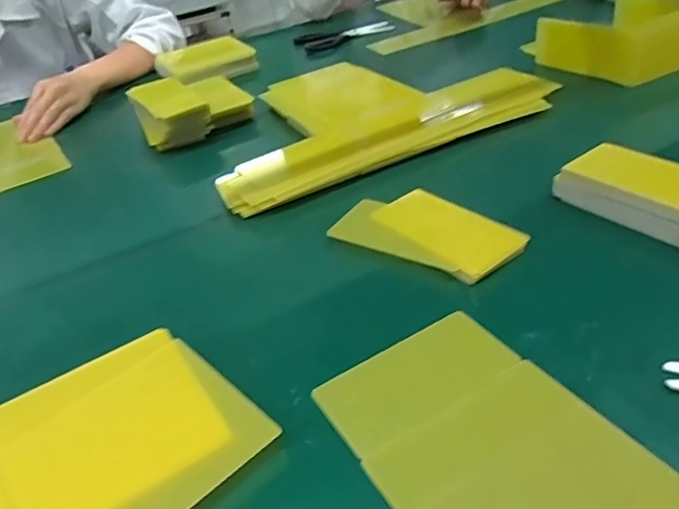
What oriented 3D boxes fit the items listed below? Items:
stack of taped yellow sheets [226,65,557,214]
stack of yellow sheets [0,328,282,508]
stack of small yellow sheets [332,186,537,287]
[{"bbox_3d":[0.026,-0.193,0.758,0.433,0.029,0.266,-22,37,-18],"label":"stack of taped yellow sheets"},{"bbox_3d":[-0.152,0.123,0.385,0.157,0.015,0.160,-32,43,-30],"label":"stack of yellow sheets"},{"bbox_3d":[0.083,-0.023,0.535,0.163,0.011,0.097,25,46,36],"label":"stack of small yellow sheets"}]

